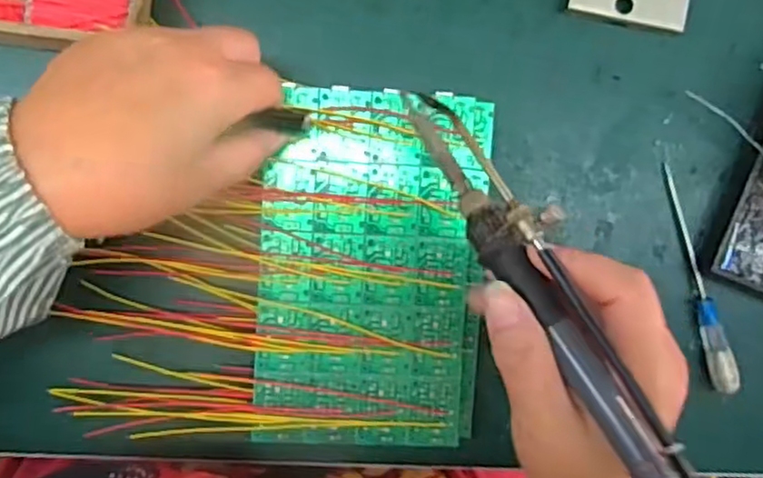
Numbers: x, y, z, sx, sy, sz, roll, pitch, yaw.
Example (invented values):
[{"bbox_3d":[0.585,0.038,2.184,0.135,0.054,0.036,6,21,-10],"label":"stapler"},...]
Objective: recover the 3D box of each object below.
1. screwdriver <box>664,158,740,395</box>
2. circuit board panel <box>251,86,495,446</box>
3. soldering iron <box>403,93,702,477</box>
[{"bbox_3d":[0.170,0.022,0.387,0.012,0.012,0.124,-16,93,-4],"label":"screwdriver"},{"bbox_3d":[-0.005,0.015,0.354,0.106,0.004,0.172,4,92,-5],"label":"circuit board panel"},{"bbox_3d":[0.065,0.024,0.265,0.025,0.025,0.203,-30,70,-3],"label":"soldering iron"}]

